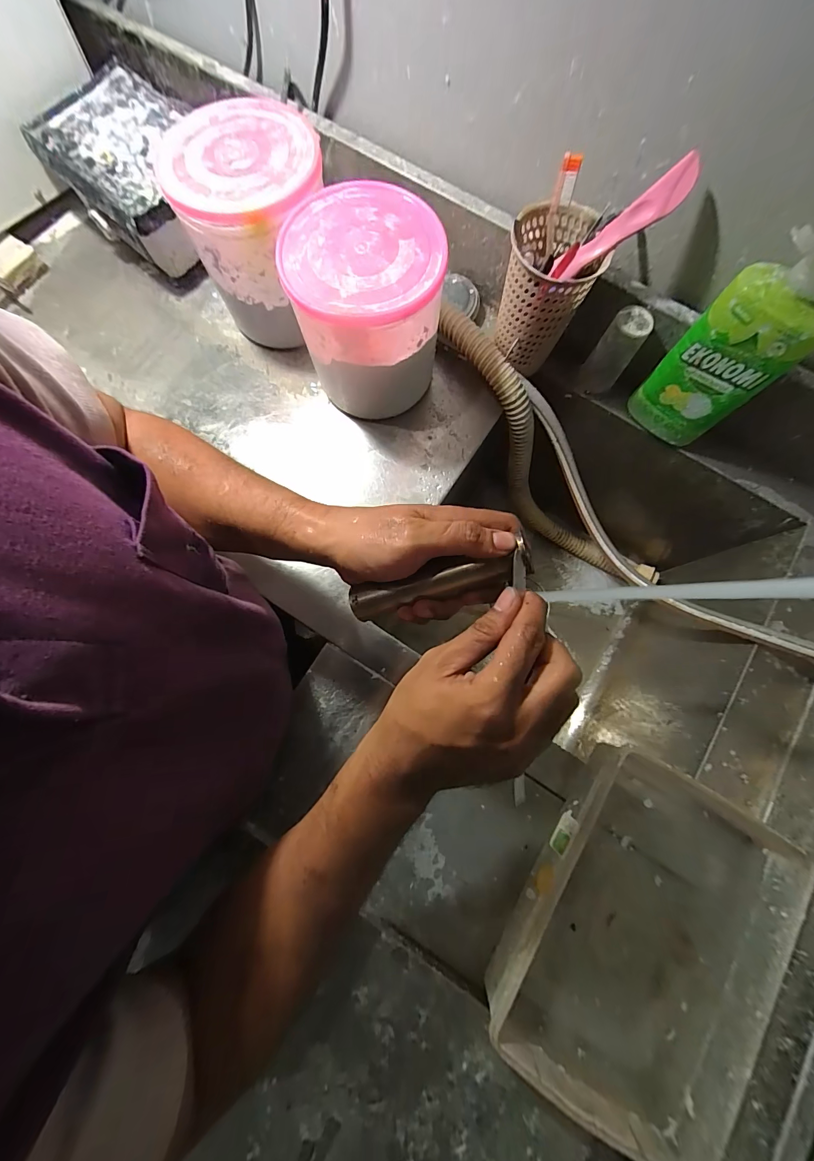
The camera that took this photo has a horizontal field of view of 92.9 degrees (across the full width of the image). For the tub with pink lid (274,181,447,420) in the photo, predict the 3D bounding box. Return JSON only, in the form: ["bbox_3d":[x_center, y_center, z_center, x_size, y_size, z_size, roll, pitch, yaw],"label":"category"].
[{"bbox_3d":[-0.043,-0.284,0.436,0.149,0.170,0.144,0,78,-2],"label":"tub with pink lid"}]

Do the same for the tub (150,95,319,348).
[{"bbox_3d":[-0.166,-0.388,0.457,0.149,0.174,0.151,0,78,-2],"label":"tub"}]

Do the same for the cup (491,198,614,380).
[{"bbox_3d":[0.152,-0.318,0.450,0.093,0.146,0.092,18,78,2],"label":"cup"}]

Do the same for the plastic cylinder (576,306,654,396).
[{"bbox_3d":[0.245,-0.270,0.465,0.045,0.092,0.037,29,79,4],"label":"plastic cylinder"}]

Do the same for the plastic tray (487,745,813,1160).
[{"bbox_3d":[0.218,0.322,0.357,0.194,0.057,0.274,35,77,7],"label":"plastic tray"}]

